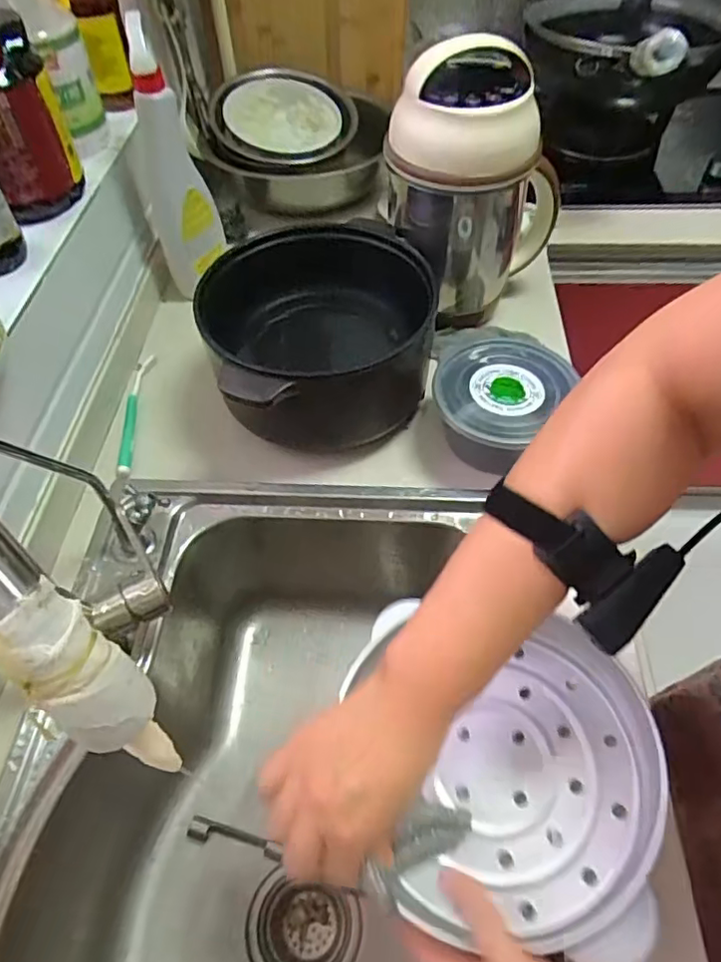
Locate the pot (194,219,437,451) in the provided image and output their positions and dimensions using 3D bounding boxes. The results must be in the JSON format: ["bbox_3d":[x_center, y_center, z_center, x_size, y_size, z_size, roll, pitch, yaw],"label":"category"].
[{"bbox_3d":[-0.047,-0.169,0.663,0.245,0.130,0.227,-1,55,1],"label":"pot"}]

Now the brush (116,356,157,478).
[{"bbox_3d":[-0.267,-0.080,0.694,0.025,0.016,0.186,-3,55,-1],"label":"brush"}]

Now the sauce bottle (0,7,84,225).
[{"bbox_3d":[-0.341,-0.378,0.560,0.082,0.216,0.084,-23,58,-14],"label":"sauce bottle"}]

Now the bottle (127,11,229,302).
[{"bbox_3d":[-0.234,-0.391,0.744,0.083,0.289,0.074,-14,56,-8],"label":"bottle"}]

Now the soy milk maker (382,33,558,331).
[{"bbox_3d":[0.127,-0.334,0.676,0.140,0.279,0.168,33,62,22],"label":"soy milk maker"}]

